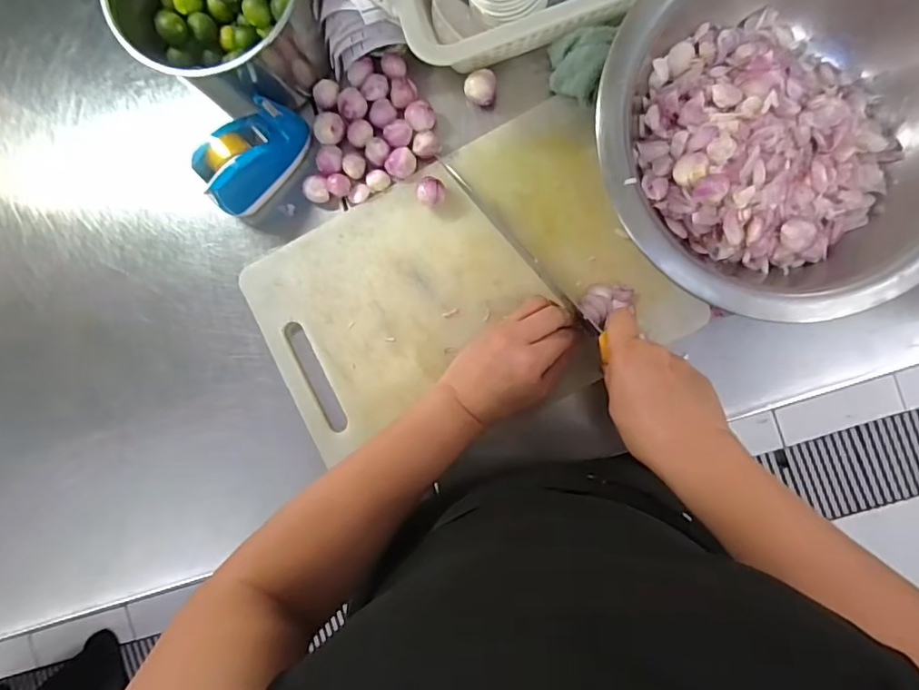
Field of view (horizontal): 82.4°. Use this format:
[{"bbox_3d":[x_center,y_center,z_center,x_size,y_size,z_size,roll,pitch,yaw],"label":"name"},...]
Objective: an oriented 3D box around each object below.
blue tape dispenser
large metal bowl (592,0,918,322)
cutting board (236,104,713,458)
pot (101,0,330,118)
[{"bbox_3d":[-0.200,-0.183,0.502,0.046,0.057,0.110,41,93,4],"label":"blue tape dispenser"},{"bbox_3d":[0.271,-0.184,0.444,0.298,0.096,0.309,0,89,5],"label":"large metal bowl"},{"bbox_3d":[-0.001,-0.047,0.508,0.370,0.026,0.253,-28,88,7],"label":"cutting board"},{"bbox_3d":[-0.215,-0.314,0.471,0.176,0.110,0.166,0,89,5],"label":"pot"}]

